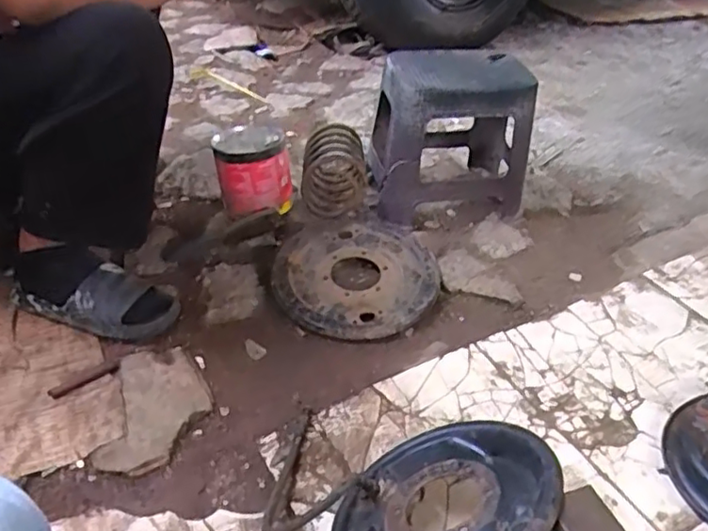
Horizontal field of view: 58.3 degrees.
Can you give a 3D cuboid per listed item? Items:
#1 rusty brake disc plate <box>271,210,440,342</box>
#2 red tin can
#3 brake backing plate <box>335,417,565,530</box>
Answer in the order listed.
[{"bbox_3d":[0.002,0.014,1.200,0.305,0.056,0.316,0,38,0],"label":"rusty brake disc plate"},{"bbox_3d":[-0.213,-0.201,1.343,0.156,0.180,0.136,-4,38,-7],"label":"red tin can"},{"bbox_3d":[0.107,0.276,0.727,0.265,0.036,0.273,-23,17,8],"label":"brake backing plate"}]

